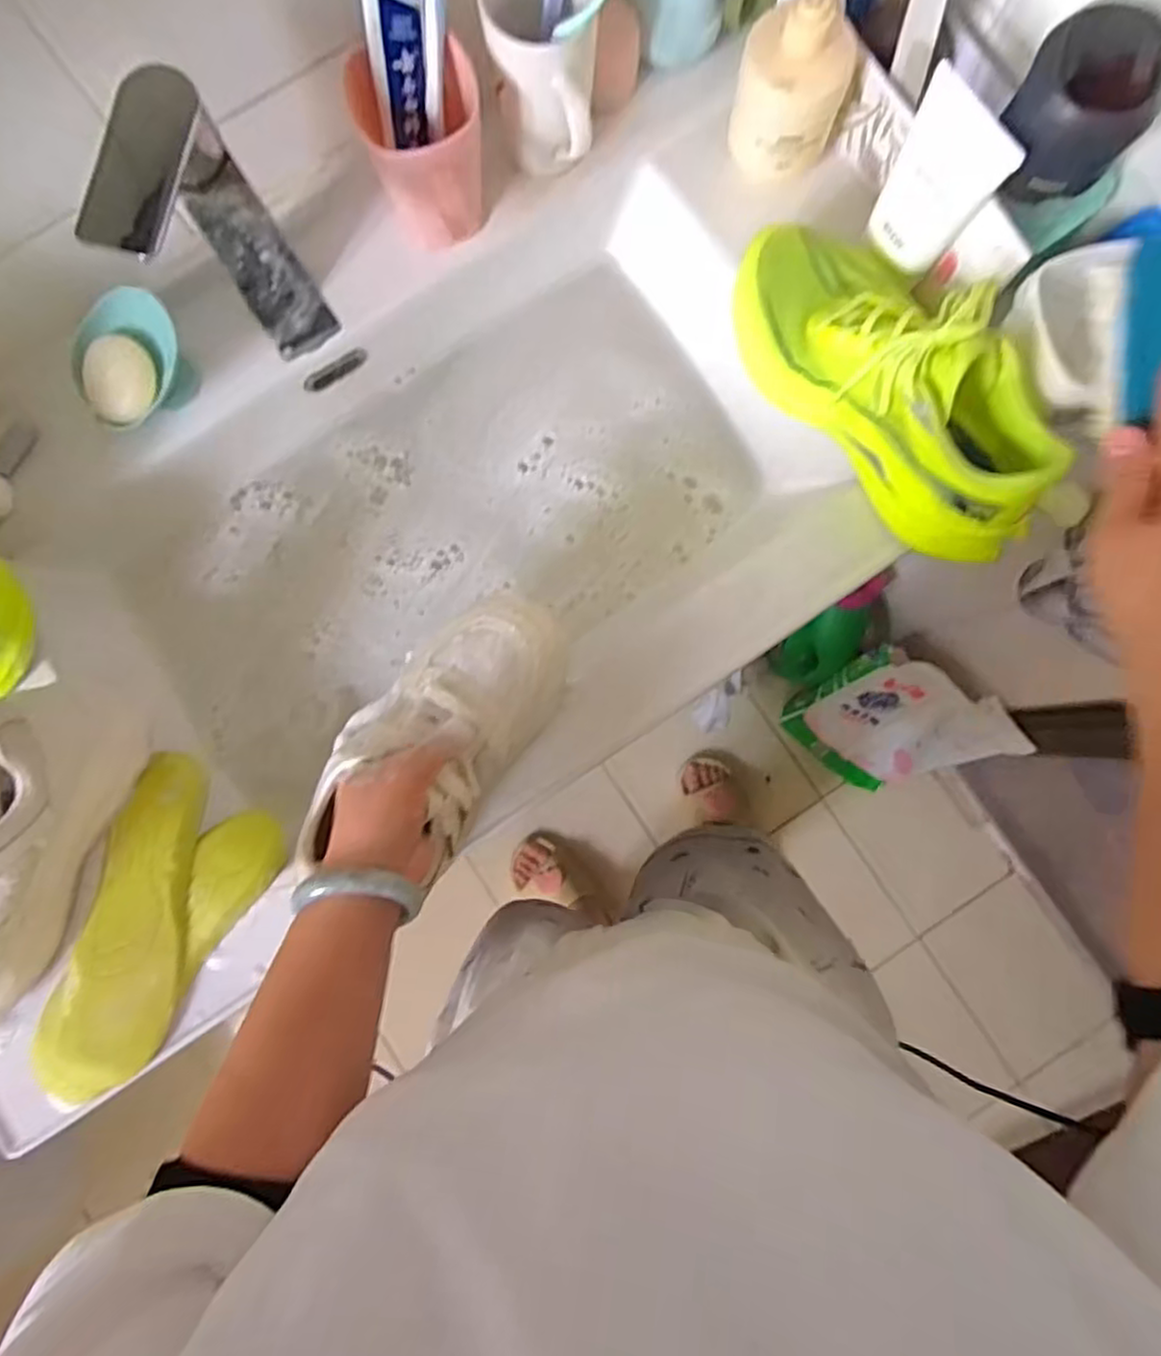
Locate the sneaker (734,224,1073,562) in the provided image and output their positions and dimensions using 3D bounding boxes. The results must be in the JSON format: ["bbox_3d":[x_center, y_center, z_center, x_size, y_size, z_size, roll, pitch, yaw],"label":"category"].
[{"bbox_3d":[0.227,-0.214,0.488,0.109,0.114,0.260,-40,86,-3],"label":"sneaker"}]

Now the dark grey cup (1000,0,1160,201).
[{"bbox_3d":[0.294,-0.334,0.430,0.064,0.078,0.071,6,85,1],"label":"dark grey cup"}]

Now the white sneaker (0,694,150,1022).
[{"bbox_3d":[-0.392,0.115,0.468,0.082,0.104,0.234,23,85,2],"label":"white sneaker"}]

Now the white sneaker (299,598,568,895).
[{"bbox_3d":[-0.091,0.037,0.473,0.099,0.077,0.202,33,86,3],"label":"white sneaker"}]

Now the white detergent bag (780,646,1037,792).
[{"bbox_3d":[0.503,0.071,1.158,0.233,0.367,0.090,42,65,4],"label":"white detergent bag"}]

